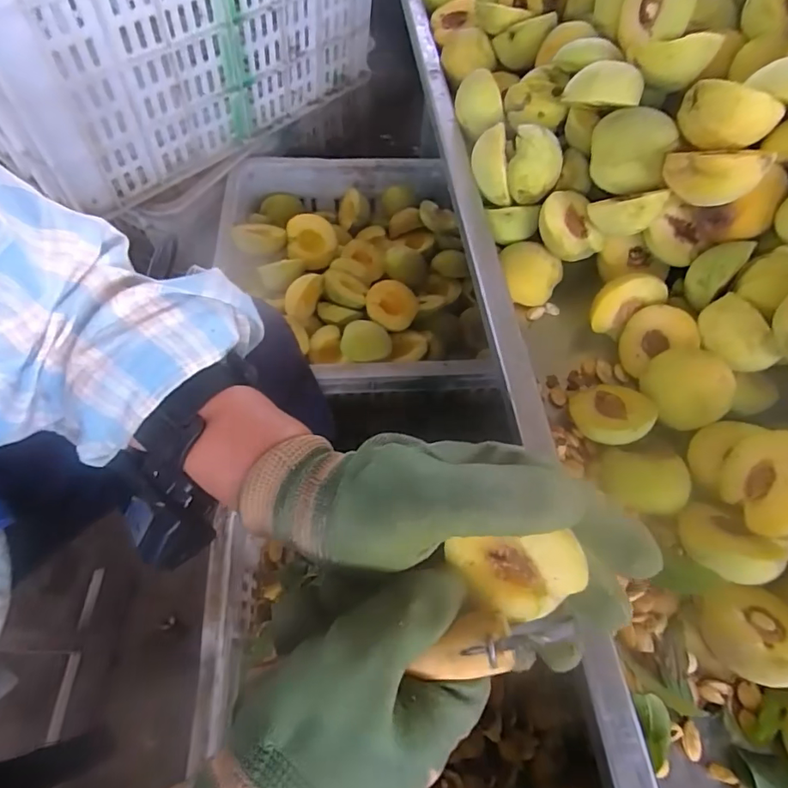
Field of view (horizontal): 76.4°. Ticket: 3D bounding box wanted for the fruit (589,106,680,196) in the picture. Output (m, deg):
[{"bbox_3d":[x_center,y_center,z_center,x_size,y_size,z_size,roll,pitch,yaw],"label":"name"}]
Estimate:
[{"bbox_3d":[0.176,-0.181,0.375,0.054,0.045,0.043,17,62,7],"label":"fruit"}]

